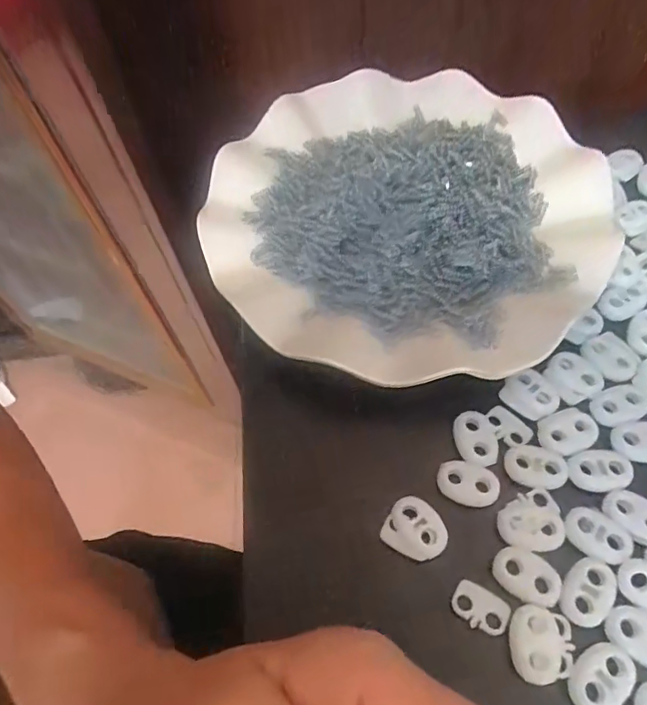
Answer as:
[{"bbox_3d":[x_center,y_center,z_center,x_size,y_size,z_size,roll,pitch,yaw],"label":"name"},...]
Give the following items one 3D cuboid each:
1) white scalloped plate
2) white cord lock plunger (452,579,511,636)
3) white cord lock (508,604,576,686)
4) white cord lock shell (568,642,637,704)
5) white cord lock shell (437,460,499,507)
[{"bbox_3d":[0.036,-0.070,0.252,0.181,0.024,0.185,-1,59,2],"label":"white scalloped plate"},{"bbox_3d":[0.053,0.085,0.179,0.018,0.004,0.012,25,64,16],"label":"white cord lock plunger"},{"bbox_3d":[0.069,0.092,0.170,0.019,0.004,0.022,9,60,8],"label":"white cord lock"},{"bbox_3d":[0.086,0.100,0.164,0.022,0.004,0.015,-38,65,-18],"label":"white cord lock shell"},{"bbox_3d":[0.053,0.049,0.200,0.022,0.006,0.014,8,60,7],"label":"white cord lock shell"}]

